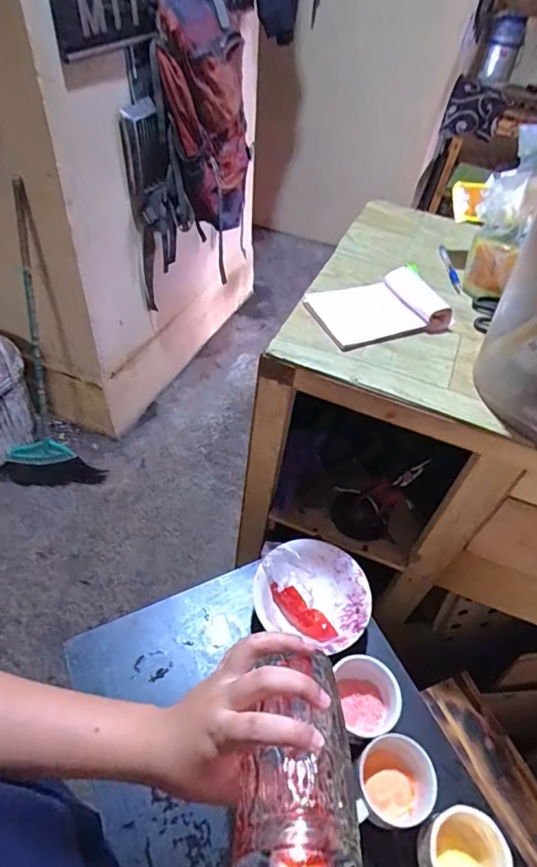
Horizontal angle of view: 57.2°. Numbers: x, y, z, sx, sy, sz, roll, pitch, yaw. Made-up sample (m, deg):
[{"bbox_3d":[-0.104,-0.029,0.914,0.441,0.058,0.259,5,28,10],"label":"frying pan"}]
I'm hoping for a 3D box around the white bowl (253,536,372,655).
[{"bbox_3d":[0.062,0.218,0.677,0.150,0.053,0.134,22,50,14],"label":"white bowl"}]

